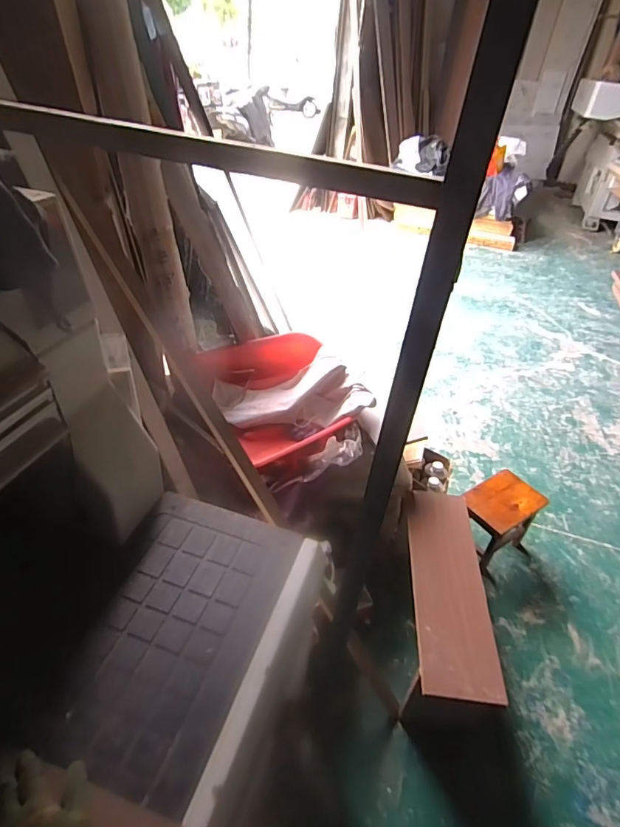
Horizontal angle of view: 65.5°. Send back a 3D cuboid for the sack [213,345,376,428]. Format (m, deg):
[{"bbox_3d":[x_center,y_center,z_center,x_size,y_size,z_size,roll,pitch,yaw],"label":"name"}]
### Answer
[{"bbox_3d":[-0.066,-0.064,1.649,0.512,0.121,0.283,-8,40,-18],"label":"sack"}]

